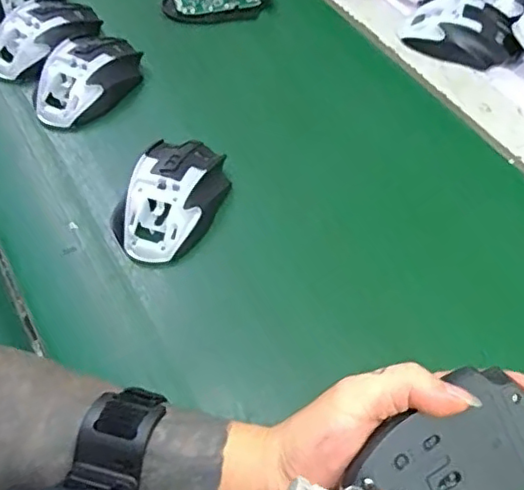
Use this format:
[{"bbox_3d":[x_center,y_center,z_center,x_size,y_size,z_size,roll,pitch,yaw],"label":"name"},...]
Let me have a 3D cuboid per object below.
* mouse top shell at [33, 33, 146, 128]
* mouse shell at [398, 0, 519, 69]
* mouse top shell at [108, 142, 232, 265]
[{"bbox_3d":[-0.158,-0.154,0.551,0.064,0.036,0.110,22,58,17],"label":"mouse top shell"},{"bbox_3d":[0.196,-0.212,0.589,0.105,0.030,0.067,25,59,19],"label":"mouse shell"},{"bbox_3d":[-0.071,-0.042,0.470,0.070,0.032,0.113,23,59,18],"label":"mouse top shell"}]

